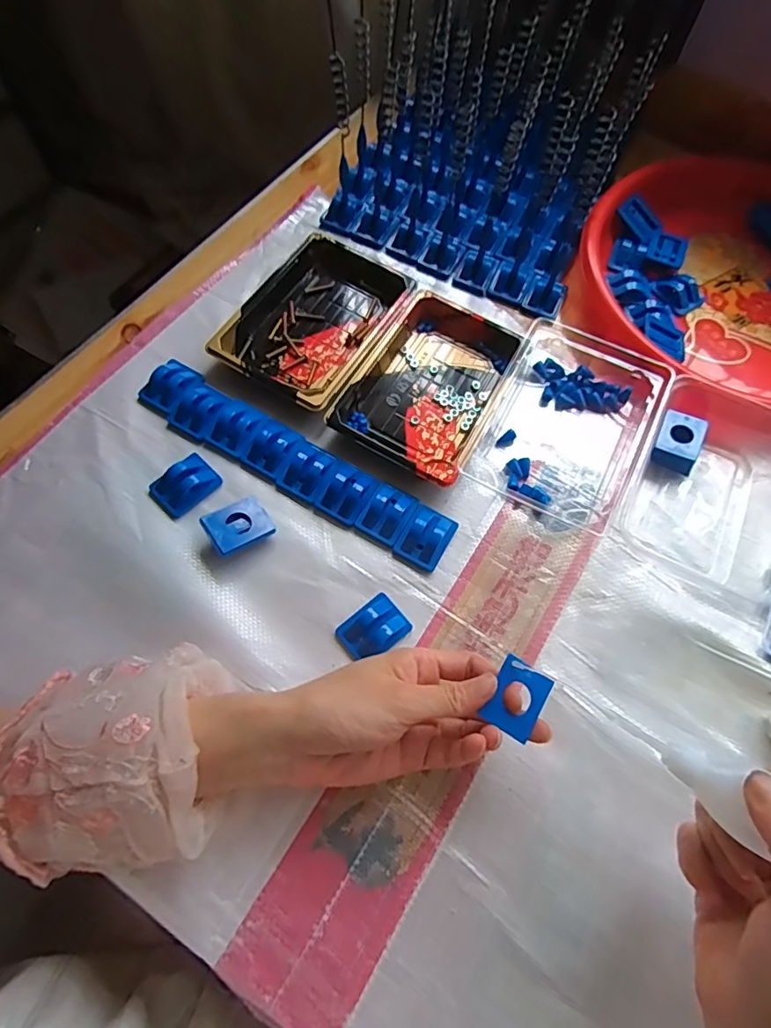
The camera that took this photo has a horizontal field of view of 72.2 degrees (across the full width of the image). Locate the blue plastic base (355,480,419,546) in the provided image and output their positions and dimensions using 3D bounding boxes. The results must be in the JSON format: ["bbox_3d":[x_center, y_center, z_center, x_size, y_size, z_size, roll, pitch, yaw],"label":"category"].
[{"bbox_3d":[0.002,-0.002,0.398,0.033,0.013,0.046,29,69,9],"label":"blue plastic base"}]

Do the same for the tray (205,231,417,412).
[{"bbox_3d":[-0.057,-0.166,0.455,0.113,0.020,0.159,30,69,9],"label":"tray"}]

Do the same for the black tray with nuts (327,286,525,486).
[{"bbox_3d":[0.038,-0.109,0.436,0.106,0.022,0.163,29,69,9],"label":"black tray with nuts"}]

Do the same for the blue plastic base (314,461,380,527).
[{"bbox_3d":[-0.028,-0.017,0.398,0.034,0.015,0.045,27,68,8],"label":"blue plastic base"}]

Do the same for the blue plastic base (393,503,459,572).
[{"bbox_3d":[0.031,0.017,0.390,0.034,0.014,0.043,29,69,9],"label":"blue plastic base"}]

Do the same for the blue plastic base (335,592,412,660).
[{"bbox_3d":[-0.008,0.078,0.361,0.044,0.014,0.035,-39,75,-17],"label":"blue plastic base"}]

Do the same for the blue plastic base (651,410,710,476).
[{"bbox_3d":[0.235,-0.059,0.425,0.036,0.022,0.043,27,69,8],"label":"blue plastic base"}]

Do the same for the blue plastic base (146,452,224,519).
[{"bbox_3d":[-0.149,-0.022,0.390,0.032,0.014,0.046,42,71,14],"label":"blue plastic base"}]

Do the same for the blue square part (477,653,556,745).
[{"bbox_3d":[0.077,0.106,0.308,0.031,0.007,0.039,32,69,10],"label":"blue square part"}]

